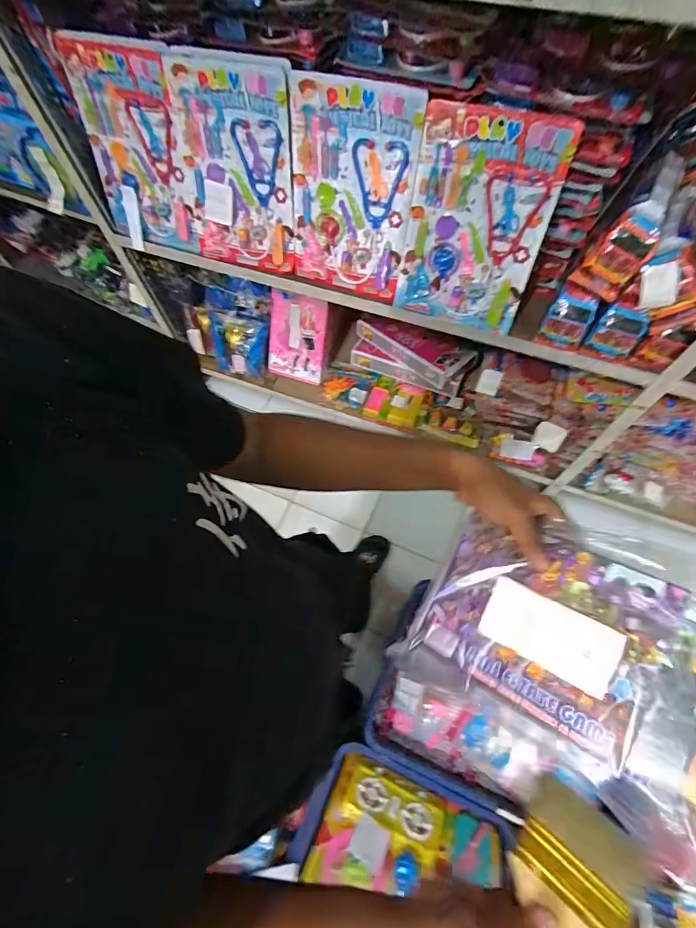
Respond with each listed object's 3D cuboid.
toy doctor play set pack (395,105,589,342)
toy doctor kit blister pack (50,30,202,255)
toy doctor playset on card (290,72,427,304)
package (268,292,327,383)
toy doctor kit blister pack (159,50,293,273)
[{"bbox_3d":[0.265,-0.501,0.904,0.277,0.382,0.030,20,42,14],"label":"toy doctor play set pack"},{"bbox_3d":[-0.573,-0.832,1.149,0.339,0.450,0.040,13,42,20],"label":"toy doctor kit blister pack"},{"bbox_3d":[0.000,-0.614,0.987,0.302,0.406,0.032,23,44,18],"label":"toy doctor playset on card"},{"bbox_3d":[-0.192,-0.462,1.595,0.222,0.318,0.028,19,37,14],"label":"package"},{"bbox_3d":[-0.282,-0.730,1.062,0.319,0.414,0.027,18,41,15],"label":"toy doctor kit blister pack"}]

